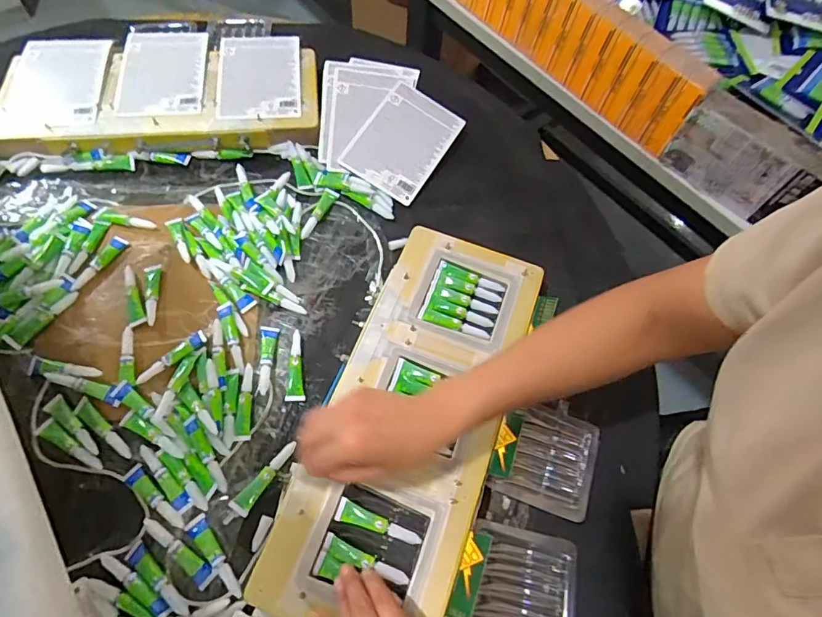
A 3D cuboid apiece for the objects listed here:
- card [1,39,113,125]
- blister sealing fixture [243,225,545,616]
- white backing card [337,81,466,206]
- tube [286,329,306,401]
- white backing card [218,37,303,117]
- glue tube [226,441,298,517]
[{"bbox_3d":[-0.493,-0.322,0.683,0.123,0.008,0.170,-5,63,-5],"label":"card"},{"bbox_3d":[0.008,0.100,0.503,0.168,0.014,0.415,20,64,7],"label":"blister sealing fixture"},{"bbox_3d":[-0.009,-0.236,0.687,0.114,0.009,0.167,33,72,-5],"label":"white backing card"},{"bbox_3d":[-0.130,0.064,0.548,0.019,0.007,0.082,-5,63,-5],"label":"tube"},{"bbox_3d":[-0.217,-0.339,0.704,0.115,0.010,0.169,-5,64,-6],"label":"white backing card"},{"bbox_3d":[-0.148,0.167,0.489,0.019,0.007,0.081,31,65,13],"label":"glue tube"}]

